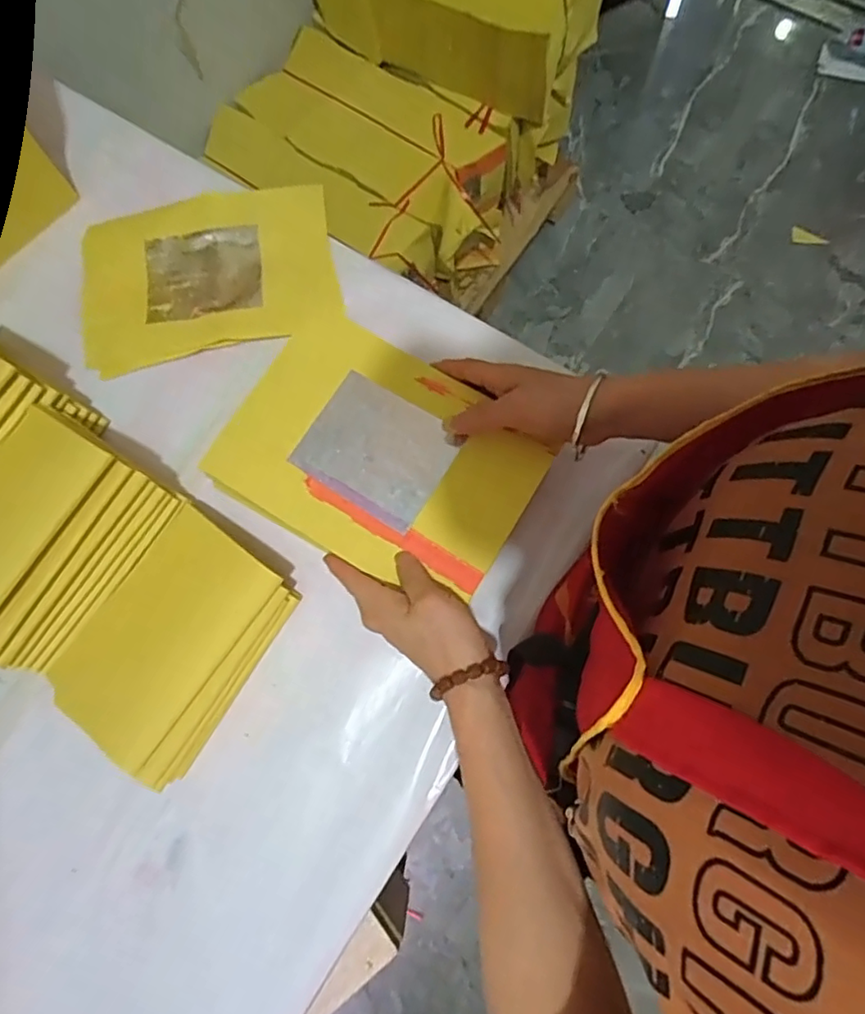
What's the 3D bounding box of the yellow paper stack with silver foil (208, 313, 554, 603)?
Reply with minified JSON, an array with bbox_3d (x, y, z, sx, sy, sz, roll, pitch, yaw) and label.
[{"bbox_3d":[-0.046,-0.041,0.450,0.240,0.028,0.160,29,82,14],"label":"yellow paper stack with silver foil"}]

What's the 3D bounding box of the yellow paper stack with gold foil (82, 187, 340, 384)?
[{"bbox_3d":[-0.205,-0.211,0.527,0.229,0.014,0.152,-12,77,2],"label":"yellow paper stack with gold foil"}]

